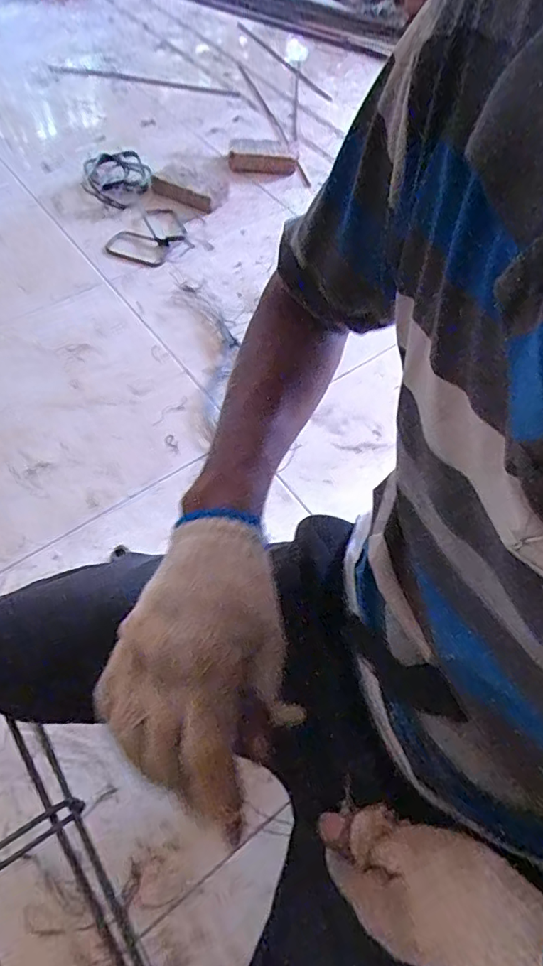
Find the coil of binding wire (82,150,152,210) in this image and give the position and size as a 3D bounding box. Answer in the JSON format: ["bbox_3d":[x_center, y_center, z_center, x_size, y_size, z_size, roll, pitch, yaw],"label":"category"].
[{"bbox_3d":[-0.394,-0.778,1.340,0.169,0.044,0.205,-11,60,-11],"label":"coil of binding wire"}]

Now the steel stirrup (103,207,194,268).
[{"bbox_3d":[-0.272,-0.575,1.239,0.171,0.018,0.223,31,64,7],"label":"steel stirrup"}]

